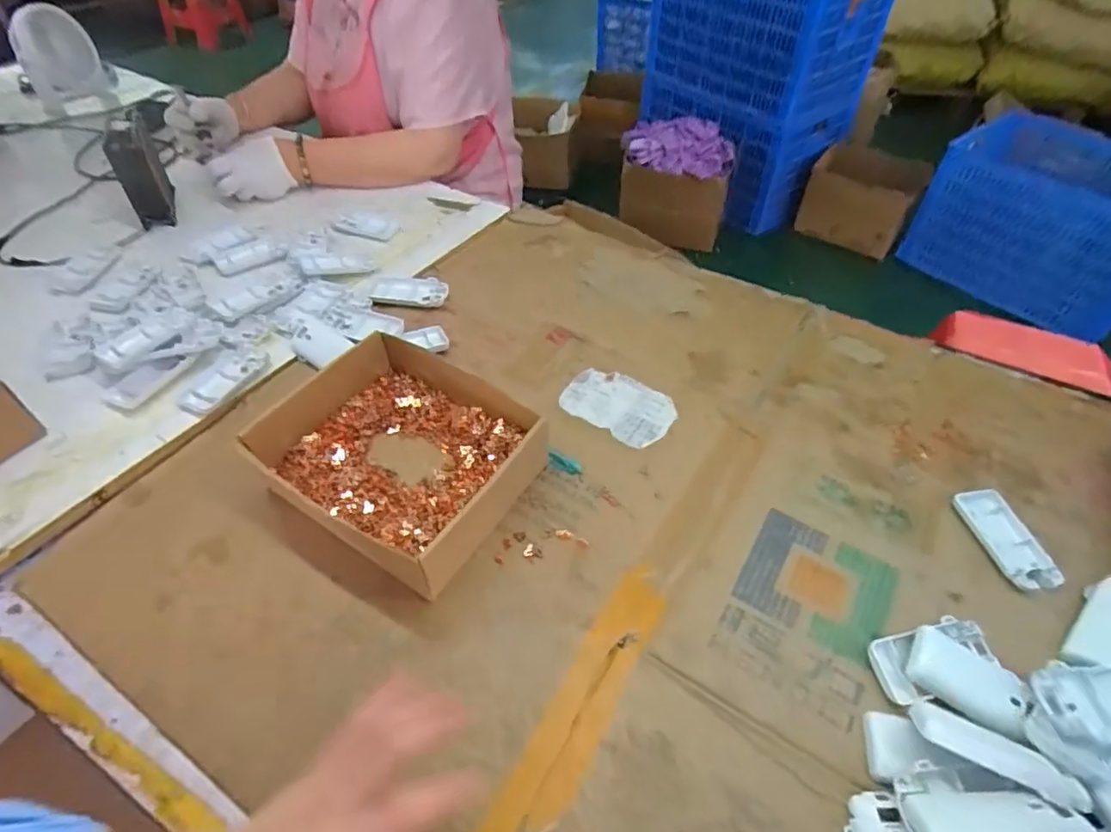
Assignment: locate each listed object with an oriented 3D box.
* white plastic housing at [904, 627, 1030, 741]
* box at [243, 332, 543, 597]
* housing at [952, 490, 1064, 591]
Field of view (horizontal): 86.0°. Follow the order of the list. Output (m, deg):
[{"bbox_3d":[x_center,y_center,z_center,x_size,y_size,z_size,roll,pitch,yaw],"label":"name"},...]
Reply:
[{"bbox_3d":[0.295,0.189,0.428,0.072,0.010,0.050,27,53,19],"label":"white plastic housing"},{"bbox_3d":[-0.149,0.020,0.557,0.245,0.064,0.195,31,55,22],"label":"box"},{"bbox_3d":[0.404,0.109,0.531,0.051,0.008,0.096,-8,50,-9],"label":"housing"}]

